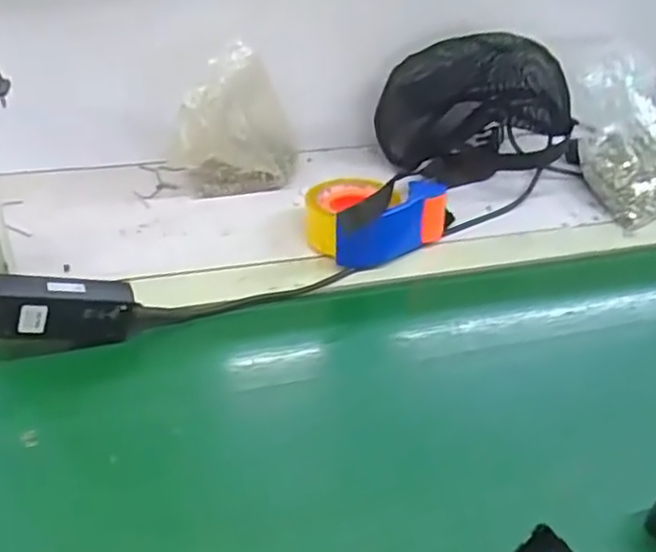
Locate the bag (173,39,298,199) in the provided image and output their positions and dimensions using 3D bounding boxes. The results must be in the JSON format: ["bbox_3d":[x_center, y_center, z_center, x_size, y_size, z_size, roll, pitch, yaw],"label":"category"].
[{"bbox_3d":[-0.103,-0.175,0.787,0.149,0.159,0.070,-4,40,-13],"label":"bag"}]

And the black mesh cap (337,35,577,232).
[{"bbox_3d":[0.188,-0.216,0.873,0.224,0.165,0.125,-7,41,-16],"label":"black mesh cap"}]

